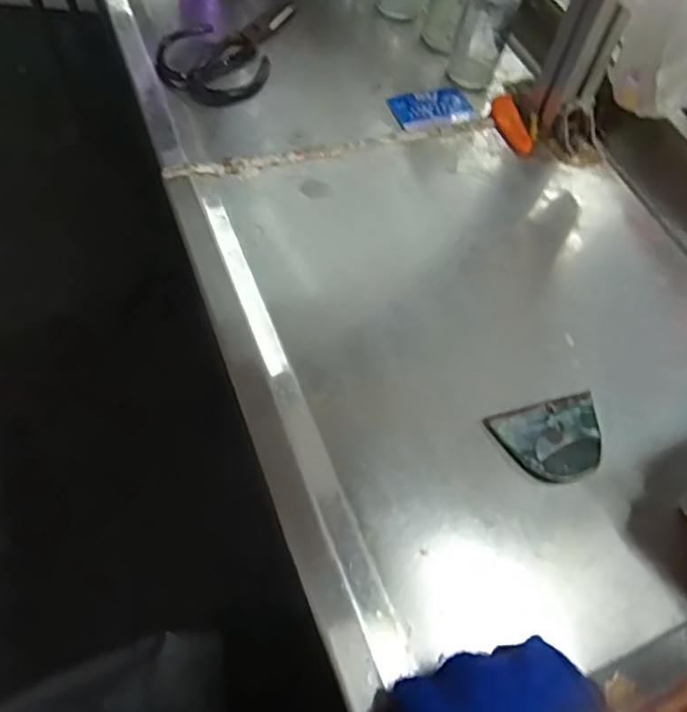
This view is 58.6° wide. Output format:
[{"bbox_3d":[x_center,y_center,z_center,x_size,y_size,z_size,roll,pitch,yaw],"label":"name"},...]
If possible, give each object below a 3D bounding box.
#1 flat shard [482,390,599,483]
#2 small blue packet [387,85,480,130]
[{"bbox_3d":[0.150,0.059,0.429,0.081,0.007,0.059,-14,56,-14],"label":"flat shard"},{"bbox_3d":[0.091,-0.254,0.626,0.087,0.004,0.053,-19,65,-18],"label":"small blue packet"}]

